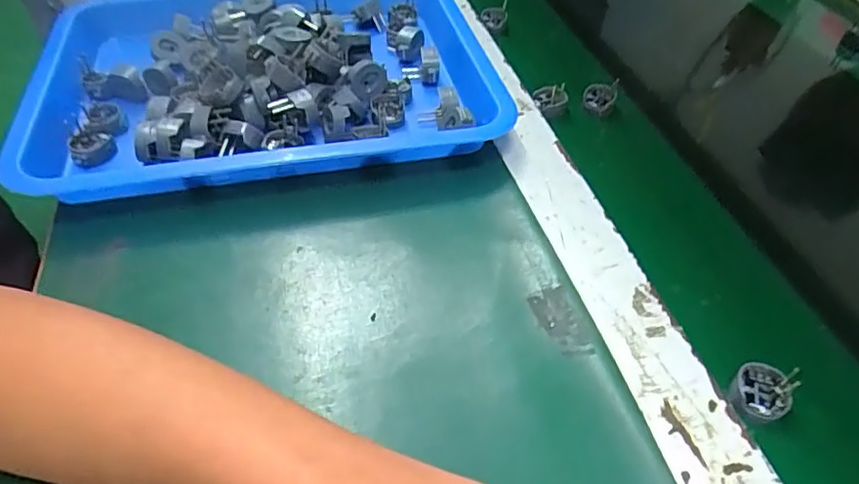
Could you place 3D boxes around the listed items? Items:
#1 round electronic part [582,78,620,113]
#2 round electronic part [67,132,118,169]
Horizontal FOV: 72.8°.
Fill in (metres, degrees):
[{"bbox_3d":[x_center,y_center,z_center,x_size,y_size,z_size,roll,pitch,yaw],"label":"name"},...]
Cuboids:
[{"bbox_3d":[0.138,-0.118,0.474,0.026,0.024,0.011,2,46,1],"label":"round electronic part"},{"bbox_3d":[-0.229,-0.063,0.398,0.028,0.013,0.028,1,46,-1],"label":"round electronic part"}]

